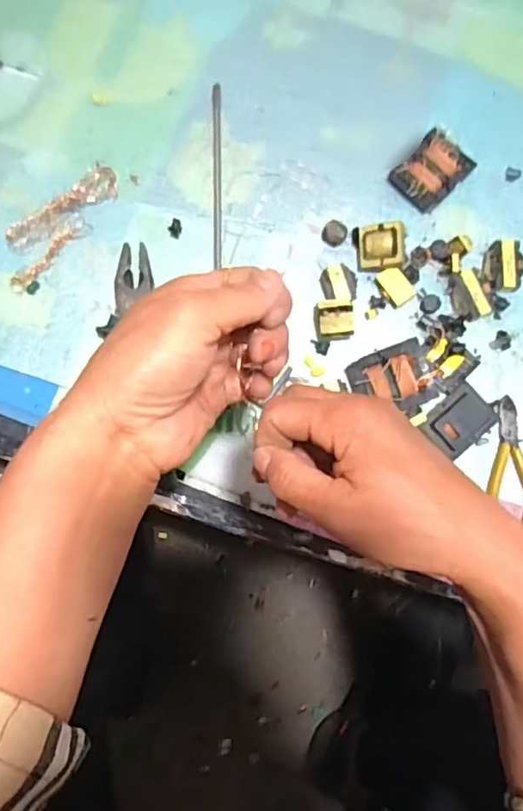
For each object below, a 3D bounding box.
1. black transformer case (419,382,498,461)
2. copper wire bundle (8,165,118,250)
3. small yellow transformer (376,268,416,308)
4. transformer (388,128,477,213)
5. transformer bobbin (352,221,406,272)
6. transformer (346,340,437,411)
[{"bbox_3d":[0.158,0.012,0.475,0.055,0.017,0.040,-40,84,-5],"label":"black transformer case"},{"bbox_3d":[-0.167,-0.164,0.501,0.105,0.017,0.024,-37,84,-5],"label":"copper wire bundle"},{"bbox_3d":[0.112,-0.098,0.493,0.021,0.005,0.030,-33,84,-5],"label":"small yellow transformer"},{"bbox_3d":[0.146,-0.200,0.510,0.063,0.016,0.046,-44,85,-6],"label":"transformer"},{"bbox_3d":[0.099,-0.131,0.493,0.038,0.022,0.039,-4,82,-1],"label":"transformer bobbin"},{"bbox_3d":[0.106,-0.020,0.478,0.061,0.018,0.051,-21,83,12],"label":"transformer"}]

